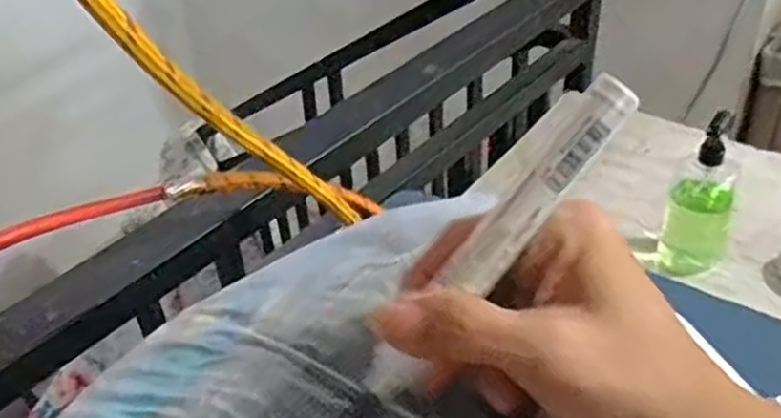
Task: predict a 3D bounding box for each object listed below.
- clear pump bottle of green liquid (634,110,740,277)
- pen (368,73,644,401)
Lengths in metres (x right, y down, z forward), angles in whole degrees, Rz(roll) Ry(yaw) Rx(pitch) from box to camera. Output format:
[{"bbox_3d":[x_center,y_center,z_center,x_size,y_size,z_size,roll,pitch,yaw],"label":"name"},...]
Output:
[{"bbox_3d":[0.360,-0.013,0.873,0.078,0.198,0.061,17,42,25],"label":"clear pump bottle of green liquid"},{"bbox_3d":[0.033,0.012,0.238,0.124,0.012,0.011,-52,43,11],"label":"pen"}]

